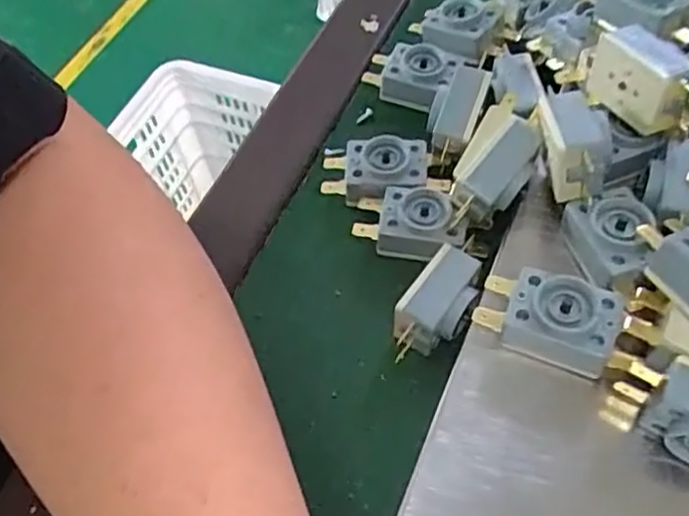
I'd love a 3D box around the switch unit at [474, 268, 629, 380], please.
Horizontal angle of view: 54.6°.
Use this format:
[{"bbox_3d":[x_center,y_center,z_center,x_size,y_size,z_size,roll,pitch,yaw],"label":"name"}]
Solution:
[{"bbox_3d":[0.072,0.021,0.238,0.045,0.024,0.027,16,60,16],"label":"switch unit"}]

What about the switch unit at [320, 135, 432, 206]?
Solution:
[{"bbox_3d":[0.014,-0.040,0.306,0.047,0.019,0.030,1,57,6],"label":"switch unit"}]

